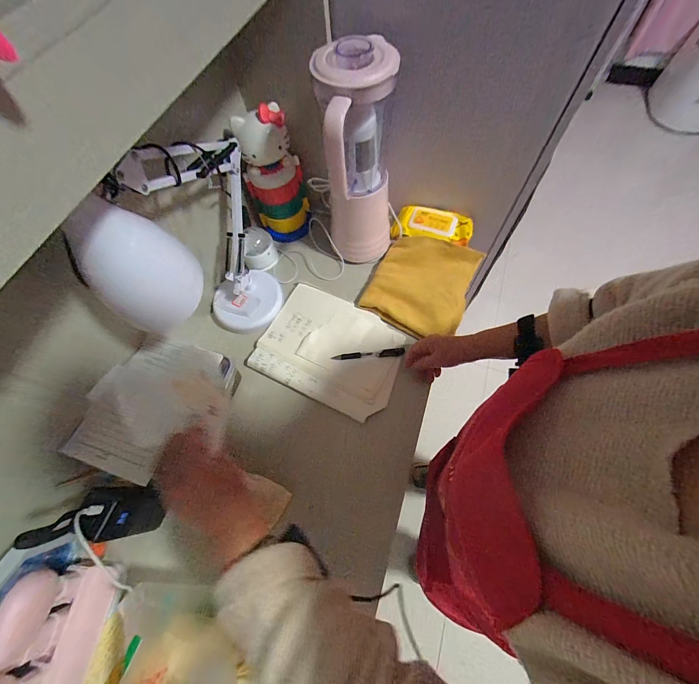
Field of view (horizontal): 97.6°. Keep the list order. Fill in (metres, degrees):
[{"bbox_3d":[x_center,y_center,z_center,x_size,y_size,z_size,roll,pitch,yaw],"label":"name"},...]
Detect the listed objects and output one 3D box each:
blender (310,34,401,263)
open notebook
[{"bbox_3d":[0.018,-0.280,0.541,0.115,0.343,0.115,0,66,3],"label":"blender"},{"bbox_3d":[-0.037,0.009,0.598,0.272,0.015,0.207,23,69,13],"label":"open notebook"}]

